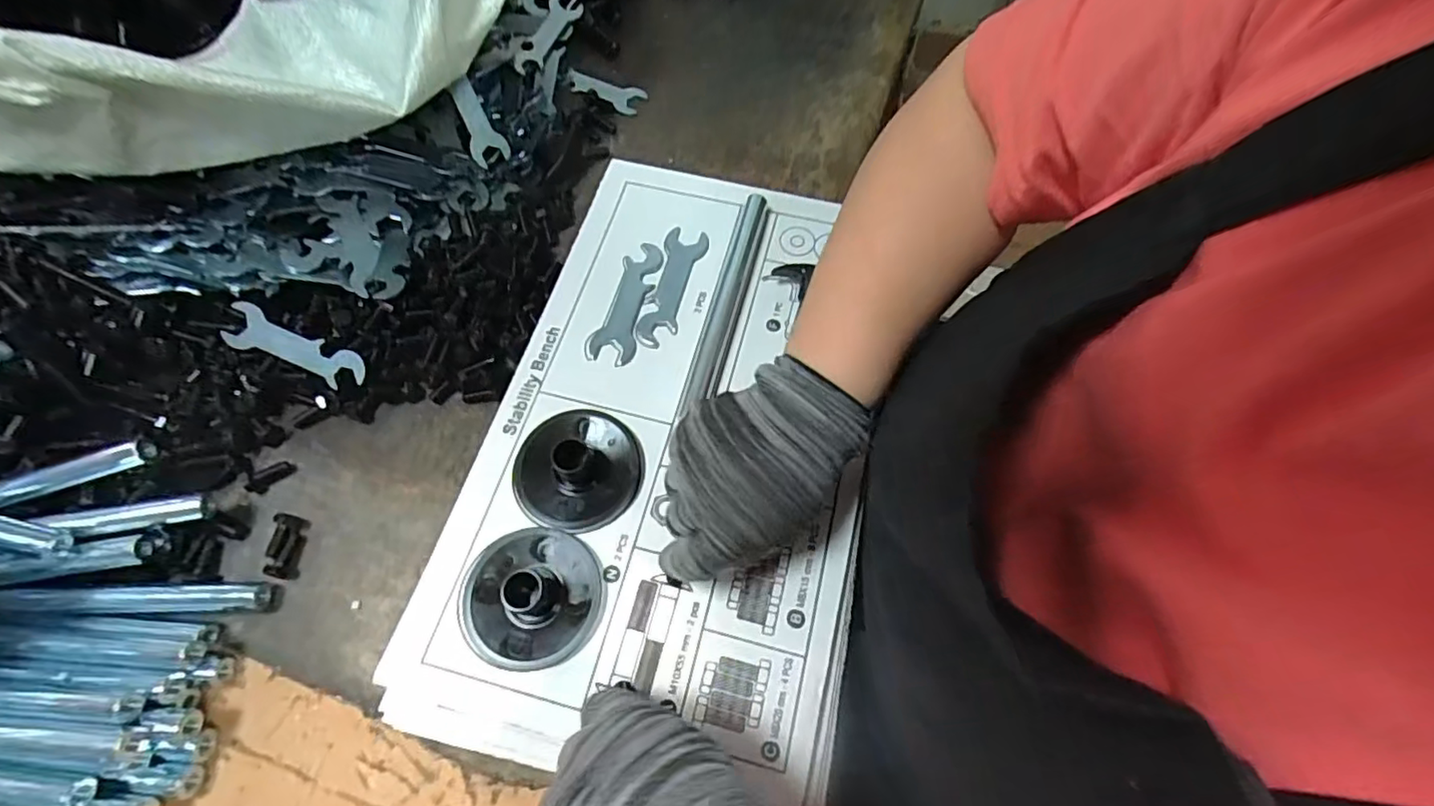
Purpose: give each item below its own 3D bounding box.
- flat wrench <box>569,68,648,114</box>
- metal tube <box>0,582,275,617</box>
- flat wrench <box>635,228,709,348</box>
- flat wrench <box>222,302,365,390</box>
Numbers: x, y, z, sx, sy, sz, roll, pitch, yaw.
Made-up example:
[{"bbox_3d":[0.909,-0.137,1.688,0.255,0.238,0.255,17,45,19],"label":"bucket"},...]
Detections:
[{"bbox_3d":[-0.095,-0.259,0.503,0.071,0.004,0.024,20,84,10],"label":"flat wrench"},{"bbox_3d":[-0.330,0.106,0.323,0.165,0.017,0.015,-1,66,-1],"label":"metal tube"},{"bbox_3d":[-0.030,-0.079,0.405,0.029,0.004,0.094,12,66,5],"label":"flat wrench"},{"bbox_3d":[-0.258,-0.033,0.369,0.091,0.005,0.026,24,90,3],"label":"flat wrench"}]

